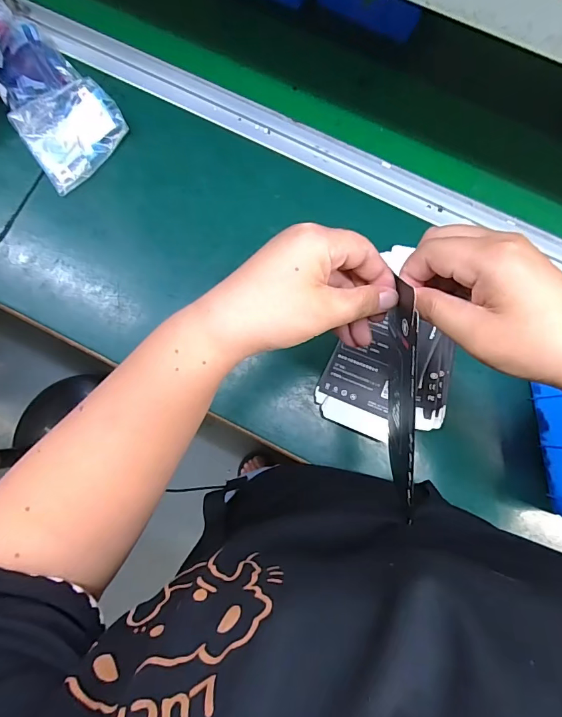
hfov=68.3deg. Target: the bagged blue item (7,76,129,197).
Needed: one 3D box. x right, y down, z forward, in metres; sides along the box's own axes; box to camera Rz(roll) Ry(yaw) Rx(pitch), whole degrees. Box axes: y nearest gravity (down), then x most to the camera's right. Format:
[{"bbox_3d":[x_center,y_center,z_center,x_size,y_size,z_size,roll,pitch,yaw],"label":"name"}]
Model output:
[{"bbox_3d":[-0.226,-0.248,0.454,0.103,0.020,0.097,-34,82,-5],"label":"bagged blue item"}]

